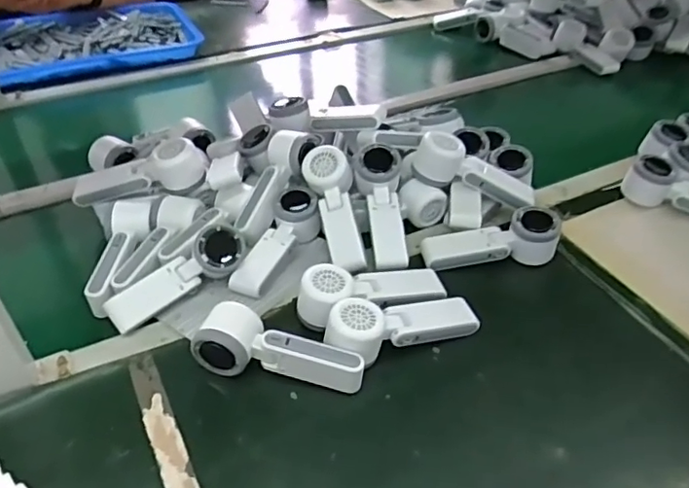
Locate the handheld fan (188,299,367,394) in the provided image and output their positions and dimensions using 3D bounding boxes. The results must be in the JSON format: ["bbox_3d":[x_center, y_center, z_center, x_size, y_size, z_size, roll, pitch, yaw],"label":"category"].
[{"bbox_3d":[-0.063,0.106,0.579,0.164,0.050,0.056,7,43,6],"label":"handheld fan"}]

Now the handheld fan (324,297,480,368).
[{"bbox_3d":[0.063,0.089,0.607,0.161,0.045,0.056,-2,41,-24],"label":"handheld fan"}]

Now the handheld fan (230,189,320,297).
[{"bbox_3d":[-0.078,-0.007,0.709,0.062,0.045,0.176,14,44,14],"label":"handheld fan"}]

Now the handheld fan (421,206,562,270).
[{"bbox_3d":[0.177,-0.003,0.707,0.162,0.054,0.050,-6,43,-7],"label":"handheld fan"}]

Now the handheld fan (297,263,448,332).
[{"bbox_3d":[0.032,0.048,0.640,0.168,0.057,0.055,-14,45,-16],"label":"handheld fan"}]

